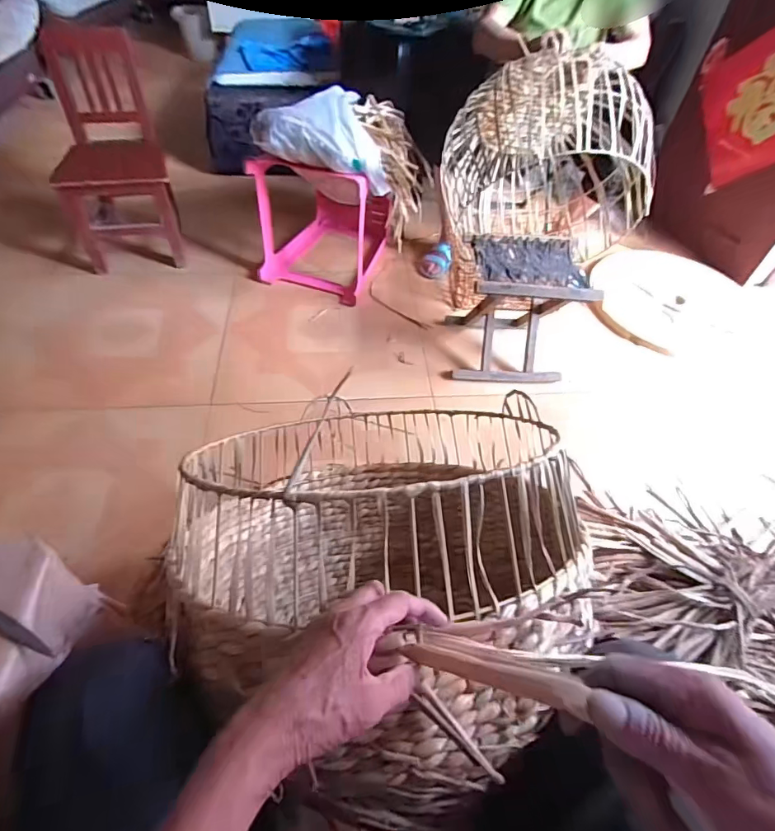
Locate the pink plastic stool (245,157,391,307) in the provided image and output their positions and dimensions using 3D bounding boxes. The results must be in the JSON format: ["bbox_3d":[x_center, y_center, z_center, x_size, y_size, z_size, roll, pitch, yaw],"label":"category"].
[{"bbox_3d":[-0.199,-0.687,1.524,0.361,0.376,0.479,15,52,7],"label":"pink plastic stool"}]

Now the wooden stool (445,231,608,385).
[{"bbox_3d":[0.355,-0.294,1.296,0.310,0.315,0.273,0,52,-5],"label":"wooden stool"}]

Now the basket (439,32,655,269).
[{"bbox_3d":[0.496,-0.724,1.324,0.514,0.502,0.475,38,58,23],"label":"basket"}]

